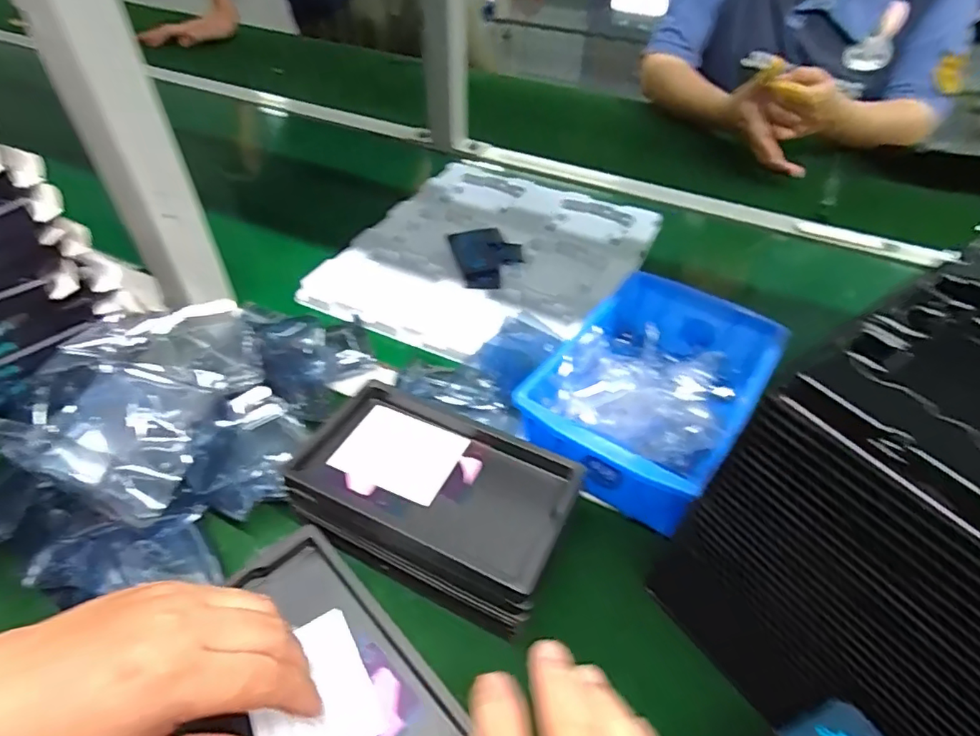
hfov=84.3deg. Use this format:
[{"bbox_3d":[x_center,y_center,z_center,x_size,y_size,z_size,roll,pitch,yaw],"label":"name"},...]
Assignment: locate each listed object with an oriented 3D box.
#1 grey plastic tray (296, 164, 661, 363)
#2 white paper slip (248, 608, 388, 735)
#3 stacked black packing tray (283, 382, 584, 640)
[{"bbox_3d":[0.007,-0.129,0.580,0.274,0.016,0.324,21,49,18],"label":"grey plastic tray"},{"bbox_3d":[-0.092,0.168,0.278,0.057,0.004,0.068,-23,50,-24],"label":"white paper slip"},{"bbox_3d":[-0.034,0.080,0.334,0.164,0.059,0.107,24,50,21],"label":"stacked black packing tray"}]

